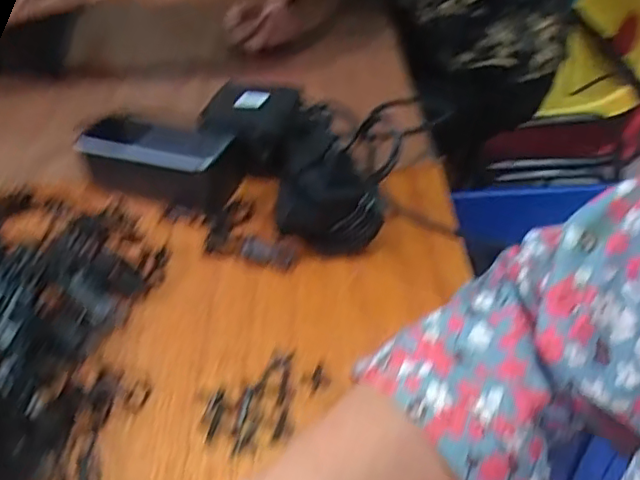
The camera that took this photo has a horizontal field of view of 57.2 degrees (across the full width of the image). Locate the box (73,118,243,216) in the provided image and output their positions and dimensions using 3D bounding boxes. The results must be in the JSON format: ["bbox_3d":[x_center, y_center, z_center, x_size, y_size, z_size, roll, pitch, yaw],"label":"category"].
[{"bbox_3d":[-0.137,-0.068,0.508,0.139,0.047,0.059,14,43,20],"label":"box"}]

